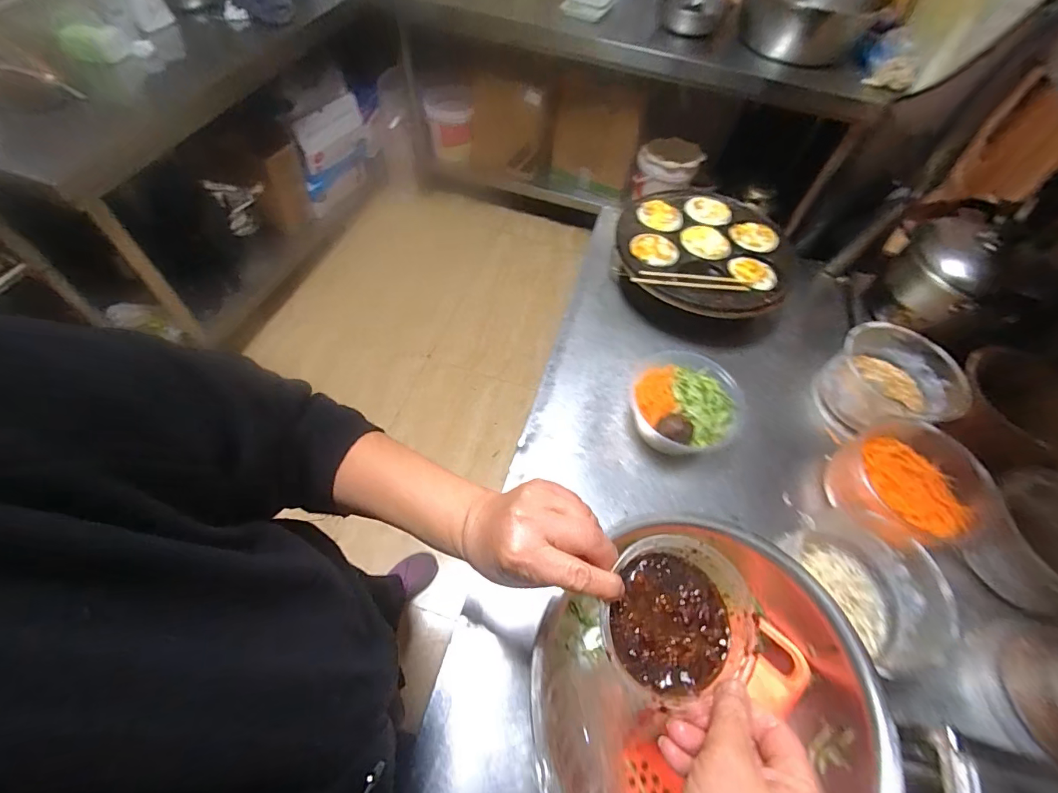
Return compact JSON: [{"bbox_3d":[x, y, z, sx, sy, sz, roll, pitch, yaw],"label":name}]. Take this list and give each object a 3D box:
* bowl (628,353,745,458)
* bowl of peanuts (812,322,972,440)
[{"bbox_3d":[0.231,0.020,0.682,0.156,0.101,0.157,2,58,-3],"label":"bowl"},{"bbox_3d":[0.575,-0.016,0.733,0.178,0.100,0.175,2,58,-3],"label":"bowl of peanuts"}]

